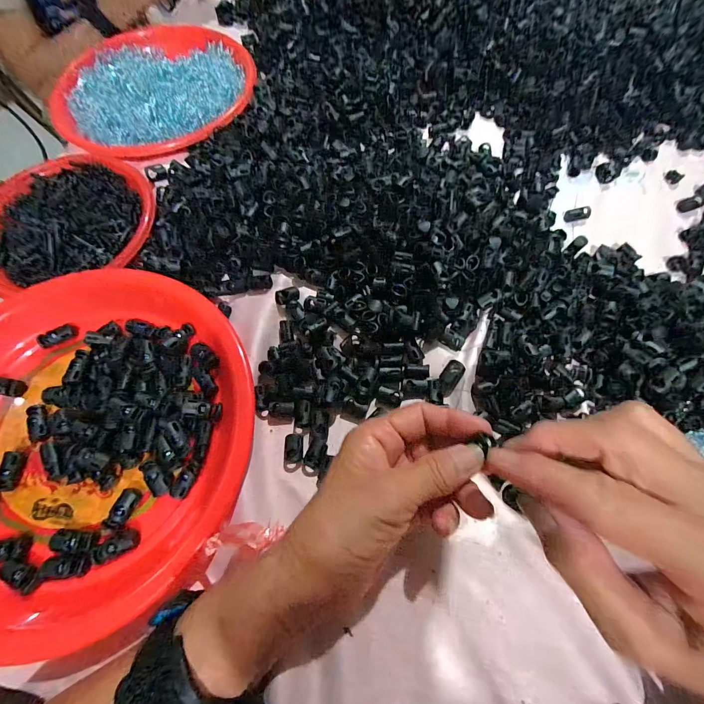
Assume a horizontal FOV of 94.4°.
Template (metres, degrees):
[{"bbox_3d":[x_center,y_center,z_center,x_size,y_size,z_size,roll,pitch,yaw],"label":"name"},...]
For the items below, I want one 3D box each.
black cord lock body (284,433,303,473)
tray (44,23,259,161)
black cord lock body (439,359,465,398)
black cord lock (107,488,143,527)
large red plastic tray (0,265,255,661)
[{"bbox_3d":[-0.044,0.076,0.245,0.014,0.009,0.028,0,69,3],"label":"black cord lock body"},{"bbox_3d":[-0.227,-0.310,0.375,0.219,0.033,0.230,-22,69,-6],"label":"tray"},{"bbox_3d":[0.079,0.021,0.261,0.015,0.008,0.029,25,95,7],"label":"black cord lock body"},{"bbox_3d":[-0.160,0.109,0.230,0.013,0.006,0.026,24,71,11],"label":"black cord lock"},{"bbox_3d":[-0.201,0.053,0.241,0.242,0.027,0.264,-38,72,-12],"label":"large red plastic tray"}]

